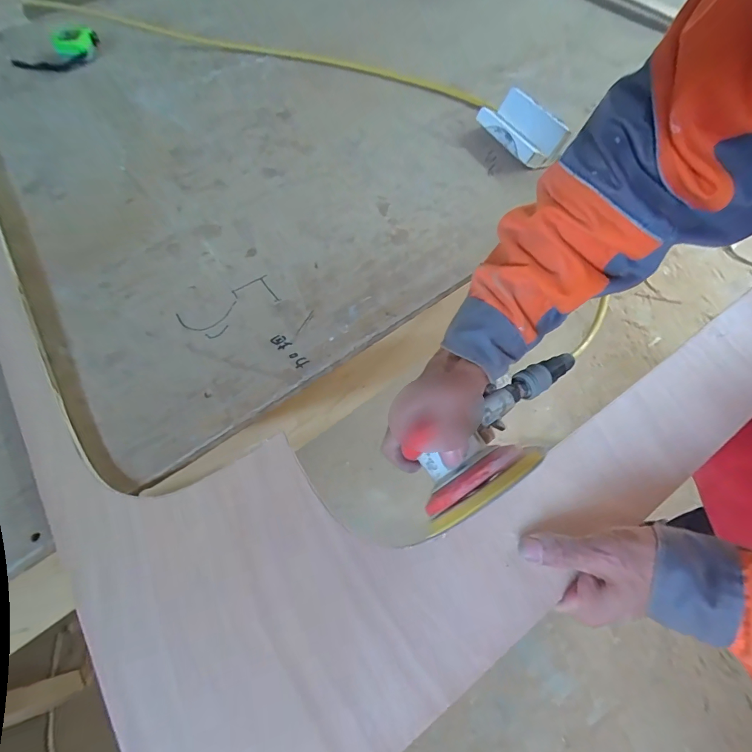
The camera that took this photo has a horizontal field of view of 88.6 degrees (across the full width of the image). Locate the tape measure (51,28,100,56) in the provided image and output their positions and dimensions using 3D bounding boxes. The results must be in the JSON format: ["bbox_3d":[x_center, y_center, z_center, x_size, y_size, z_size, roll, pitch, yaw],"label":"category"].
[{"bbox_3d":[-0.536,-0.596,0.691,0.075,0.043,0.029,-31,66,-16],"label":"tape measure"}]

